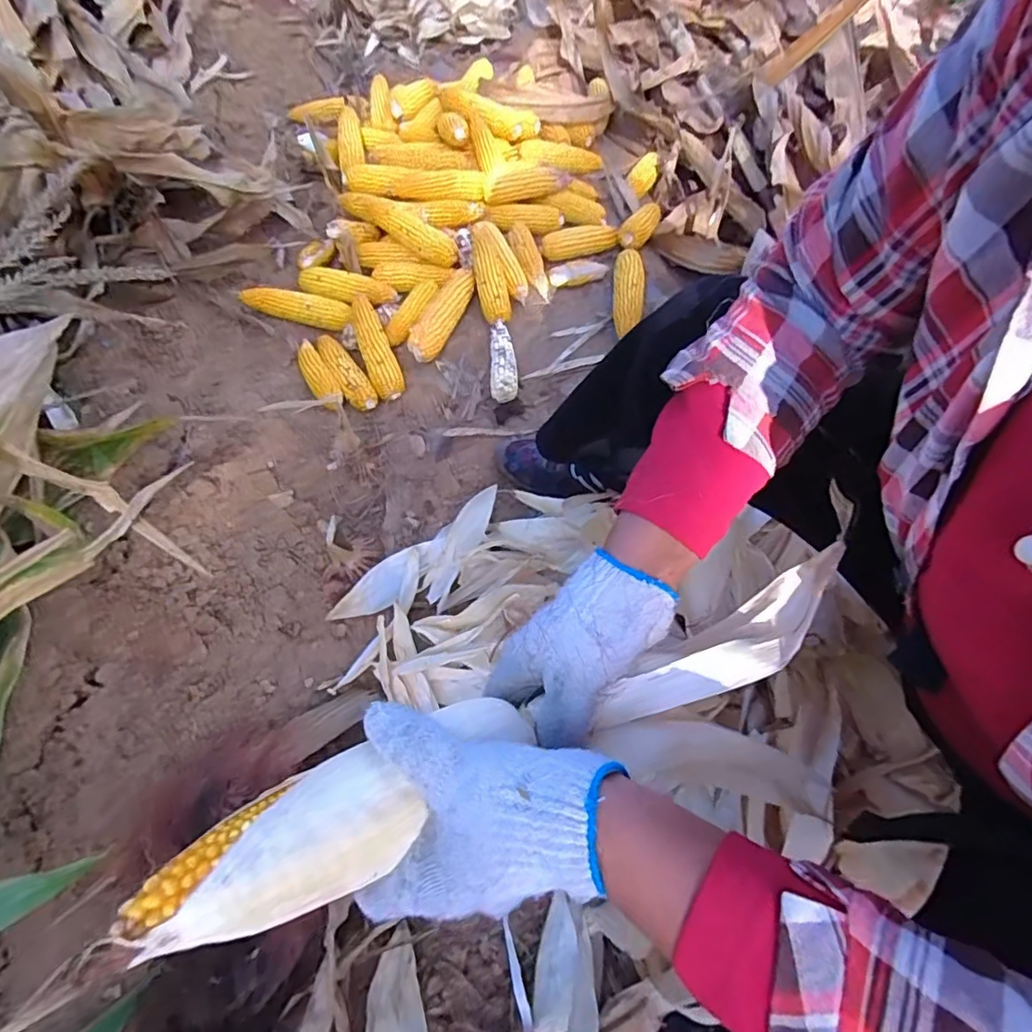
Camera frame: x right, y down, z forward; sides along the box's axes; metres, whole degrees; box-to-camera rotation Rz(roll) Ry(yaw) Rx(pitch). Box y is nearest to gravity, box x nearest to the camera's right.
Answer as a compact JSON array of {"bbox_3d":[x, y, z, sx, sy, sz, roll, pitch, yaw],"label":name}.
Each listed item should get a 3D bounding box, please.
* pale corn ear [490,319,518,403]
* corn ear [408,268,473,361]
[{"bbox_3d":[-0.021,-0.265,0.990,0.043,0.038,0.169,-3,62,1],"label":"pale corn ear"},{"bbox_3d":[-0.125,-0.354,1.021,0.053,0.057,0.196,21,65,13],"label":"corn ear"}]

